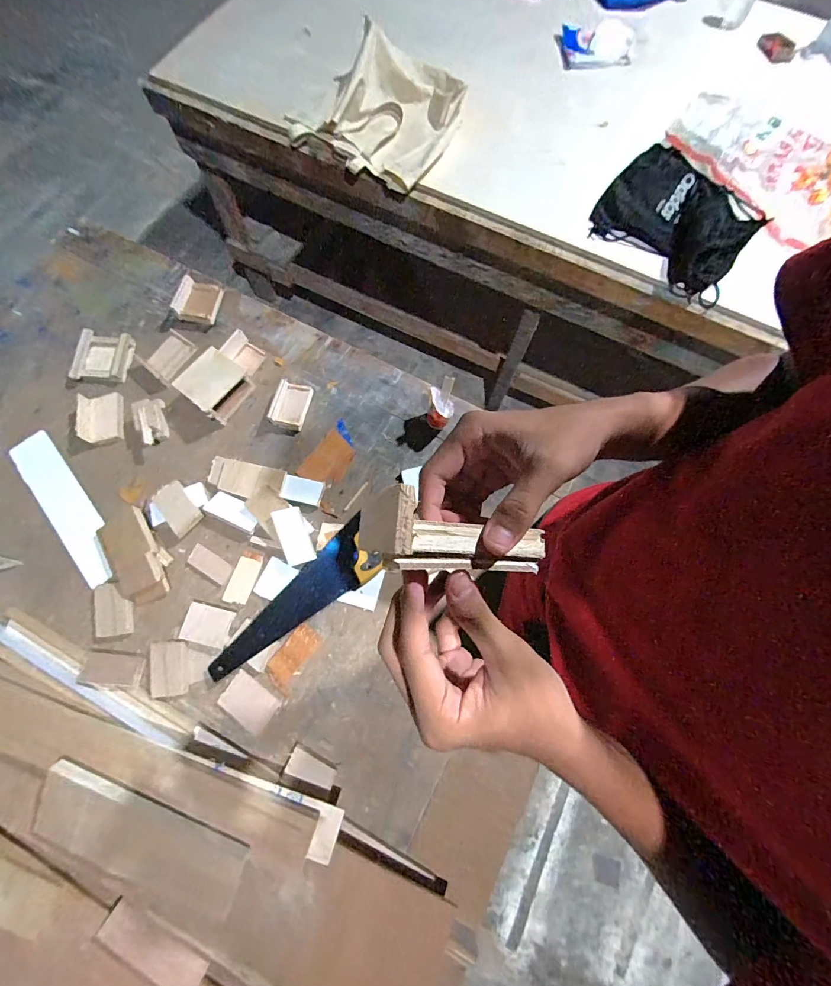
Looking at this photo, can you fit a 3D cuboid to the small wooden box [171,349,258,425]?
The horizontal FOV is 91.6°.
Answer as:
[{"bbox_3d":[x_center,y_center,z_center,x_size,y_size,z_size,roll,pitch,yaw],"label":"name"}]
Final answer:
[{"bbox_3d":[-0.369,-0.200,0.750,0.089,0.065,0.112,35,77,9],"label":"small wooden box"}]

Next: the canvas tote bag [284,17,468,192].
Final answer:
[{"bbox_3d":[-0.061,-0.936,0.982,0.390,0.113,0.355,37,78,10],"label":"canvas tote bag"}]

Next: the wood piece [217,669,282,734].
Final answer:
[{"bbox_3d":[-0.264,0.332,0.640,0.083,0.008,0.061,36,78,9],"label":"wood piece"}]

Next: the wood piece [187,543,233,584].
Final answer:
[{"bbox_3d":[-0.354,0.121,0.696,0.079,0.004,0.036,31,77,8],"label":"wood piece"}]

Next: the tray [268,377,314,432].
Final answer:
[{"bbox_3d":[-0.237,-0.167,0.768,0.064,0.025,0.093,16,72,-17],"label":"tray"}]

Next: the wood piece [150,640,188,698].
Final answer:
[{"bbox_3d":[-0.393,0.279,0.644,0.057,0.005,0.082,-13,75,-4],"label":"wood piece"}]

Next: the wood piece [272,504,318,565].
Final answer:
[{"bbox_3d":[-0.208,0.073,0.688,0.048,0.010,0.097,-22,90,-9],"label":"wood piece"}]

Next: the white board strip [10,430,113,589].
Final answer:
[{"bbox_3d":[-0.632,0.024,0.729,0.078,0.012,0.325,-39,79,-9],"label":"white board strip"}]

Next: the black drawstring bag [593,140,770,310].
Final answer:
[{"bbox_3d":[0.611,-0.638,0.941,0.348,0.056,0.315,38,78,10],"label":"black drawstring bag"}]

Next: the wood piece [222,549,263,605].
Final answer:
[{"bbox_3d":[-0.296,0.145,0.694,0.042,0.007,0.088,18,75,5],"label":"wood piece"}]

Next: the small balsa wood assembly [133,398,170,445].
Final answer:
[{"bbox_3d":[-0.493,-0.135,0.747,0.048,0.037,0.097,-21,76,-6],"label":"small balsa wood assembly"}]

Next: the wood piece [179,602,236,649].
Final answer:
[{"bbox_3d":[-0.341,0.216,0.662,0.075,0.011,0.058,13,75,4],"label":"wood piece"}]

